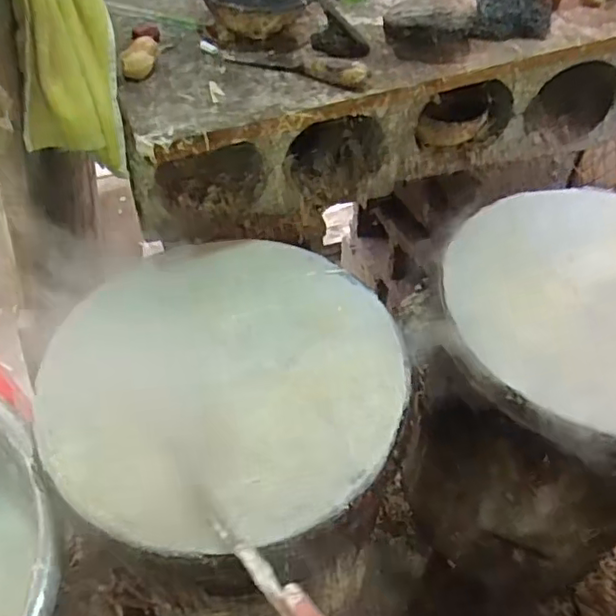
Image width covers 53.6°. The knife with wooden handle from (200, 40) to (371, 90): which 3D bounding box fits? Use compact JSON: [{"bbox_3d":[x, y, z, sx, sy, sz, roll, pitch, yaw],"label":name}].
[{"bbox_3d":[-0.028,-0.288,0.709,0.207,0.024,0.024,18,52,13],"label":"knife with wooden handle"}]

